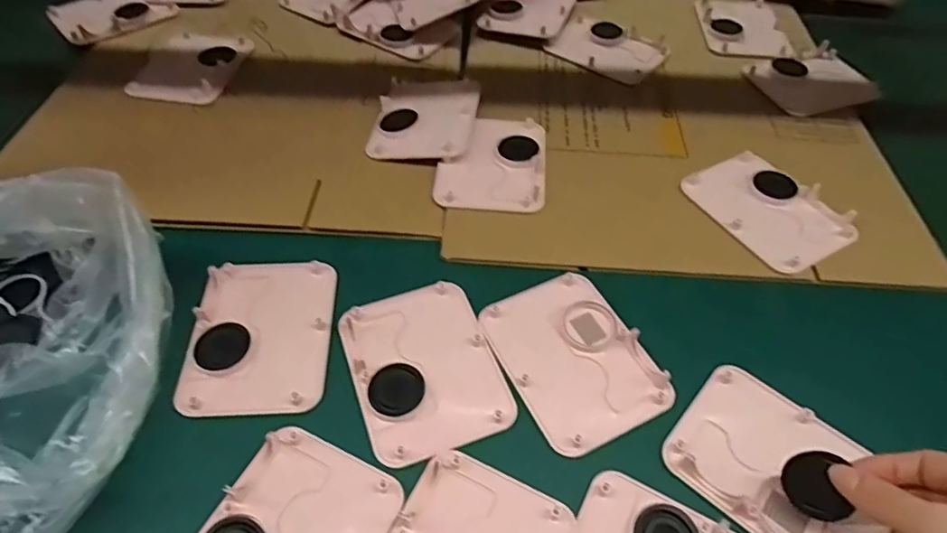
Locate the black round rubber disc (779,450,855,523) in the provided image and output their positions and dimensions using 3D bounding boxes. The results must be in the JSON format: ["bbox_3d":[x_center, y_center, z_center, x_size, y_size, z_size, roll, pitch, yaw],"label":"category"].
[{"bbox_3d":[0.195,0.125,0.328,0.007,0.030,0.037,7,72,-51],"label":"black round rubber disc"}]

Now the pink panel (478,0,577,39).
[{"bbox_3d":[0.069,-0.315,0.699,0.095,0.014,0.111,16,52,10],"label":"pink panel"}]

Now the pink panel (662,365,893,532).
[{"bbox_3d":[0.193,0.126,0.358,0.124,0.007,0.094,35,57,23],"label":"pink panel"}]

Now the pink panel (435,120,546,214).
[{"bbox_3d":[0.017,-0.097,0.523,0.096,0.010,0.113,5,51,1],"label":"pink panel"}]

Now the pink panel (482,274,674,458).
[{"bbox_3d":[0.070,0.063,0.407,0.095,0.009,0.127,-19,54,-18],"label":"pink panel"}]

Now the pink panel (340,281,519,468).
[{"bbox_3d":[-0.034,0.068,0.398,0.095,0.008,0.124,-15,53,-14],"label":"pink panel"}]

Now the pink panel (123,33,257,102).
[{"bbox_3d":[-0.304,-0.221,0.615,0.096,0.011,0.122,7,51,3],"label":"pink panel"}]

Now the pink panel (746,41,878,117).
[{"bbox_3d":[0.375,-0.205,0.627,0.127,0.013,0.092,-16,53,-15],"label":"pink panel"}]

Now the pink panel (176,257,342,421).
[{"bbox_3d":[-0.152,0.047,0.413,0.096,0.010,0.124,-1,51,-4],"label":"pink panel"}]

